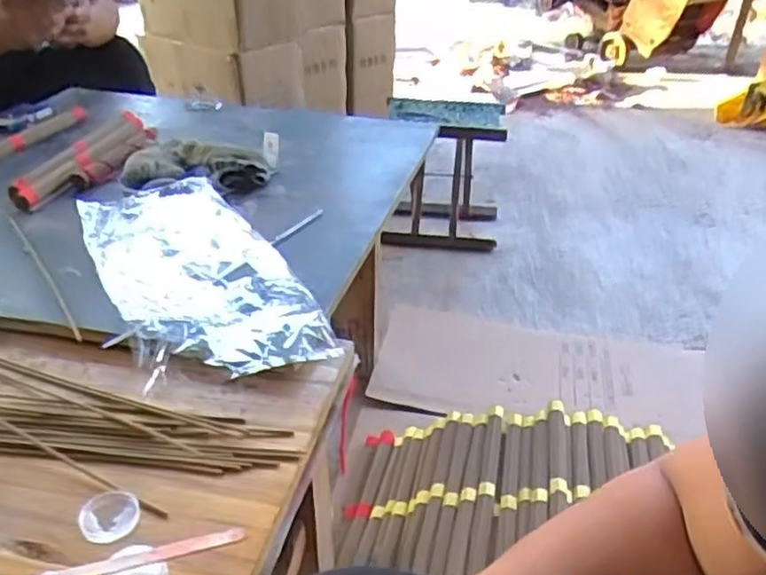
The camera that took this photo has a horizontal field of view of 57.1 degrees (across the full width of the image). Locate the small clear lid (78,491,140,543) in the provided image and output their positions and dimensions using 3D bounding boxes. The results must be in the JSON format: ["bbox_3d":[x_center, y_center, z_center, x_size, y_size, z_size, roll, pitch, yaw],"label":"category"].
[{"bbox_3d":[-0.183,0.151,0.472,0.036,0.008,0.040,1,30,-1],"label":"small clear lid"}]

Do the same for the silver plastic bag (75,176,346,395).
[{"bbox_3d":[-0.199,-0.029,0.725,0.172,0.034,0.379,-15,34,-25],"label":"silver plastic bag"}]

